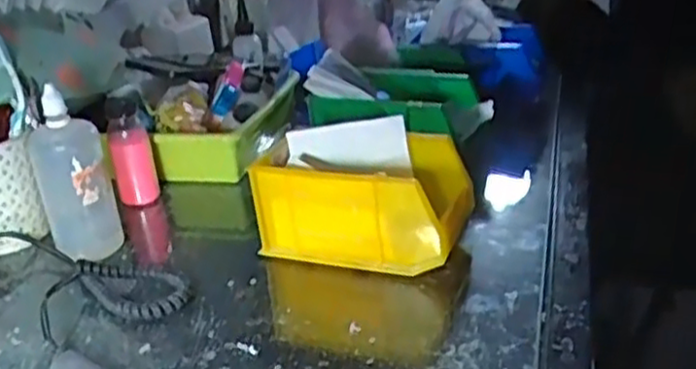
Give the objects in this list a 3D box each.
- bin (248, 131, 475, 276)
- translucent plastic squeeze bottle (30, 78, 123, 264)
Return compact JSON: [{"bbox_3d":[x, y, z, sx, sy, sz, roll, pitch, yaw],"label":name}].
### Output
[{"bbox_3d":[0.017,0.012,0.652,0.174,0.092,0.105,5,27,20],"label":"bin"},{"bbox_3d":[-0.248,-0.006,0.672,0.062,0.147,0.055,-16,27,-22],"label":"translucent plastic squeeze bottle"}]

